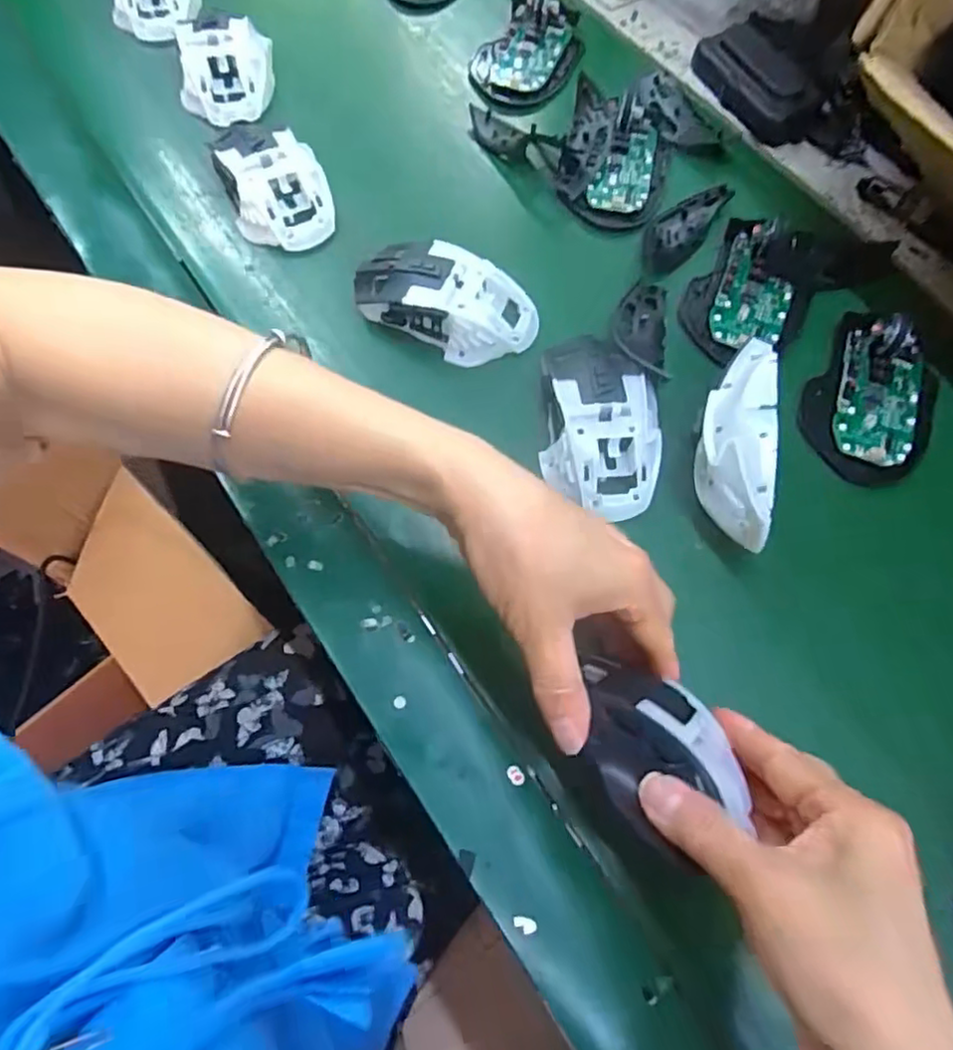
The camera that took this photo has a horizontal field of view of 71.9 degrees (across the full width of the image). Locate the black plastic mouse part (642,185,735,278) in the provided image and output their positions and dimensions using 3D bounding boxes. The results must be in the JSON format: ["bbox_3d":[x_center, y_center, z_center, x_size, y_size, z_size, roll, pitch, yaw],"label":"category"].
[{"bbox_3d":[0.140,-0.204,0.448,0.035,0.008,0.094,39,72,10],"label":"black plastic mouse part"}]

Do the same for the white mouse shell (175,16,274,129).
[{"bbox_3d":[-0.187,-0.336,0.486,0.067,0.036,0.068,-6,70,-6],"label":"white mouse shell"}]

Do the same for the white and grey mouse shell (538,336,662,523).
[{"bbox_3d":[0.070,-0.061,0.374,0.063,0.032,0.107,5,70,-2],"label":"white and grey mouse shell"}]

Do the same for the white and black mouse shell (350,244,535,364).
[{"bbox_3d":[-0.019,-0.139,0.409,0.111,0.039,0.058,19,70,3],"label":"white and black mouse shell"}]

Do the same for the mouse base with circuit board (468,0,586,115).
[{"bbox_3d":[0.041,-0.374,0.513,0.073,0.023,0.112,33,71,8],"label":"mouse base with circuit board"}]

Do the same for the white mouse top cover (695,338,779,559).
[{"bbox_3d":[0.134,-0.040,0.350,0.030,0.061,0.101,6,69,-1],"label":"white mouse top cover"}]

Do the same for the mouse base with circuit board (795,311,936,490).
[{"bbox_3d":[0.237,-0.076,0.390,0.070,0.019,0.107,23,70,5],"label":"mouse base with circuit board"}]

